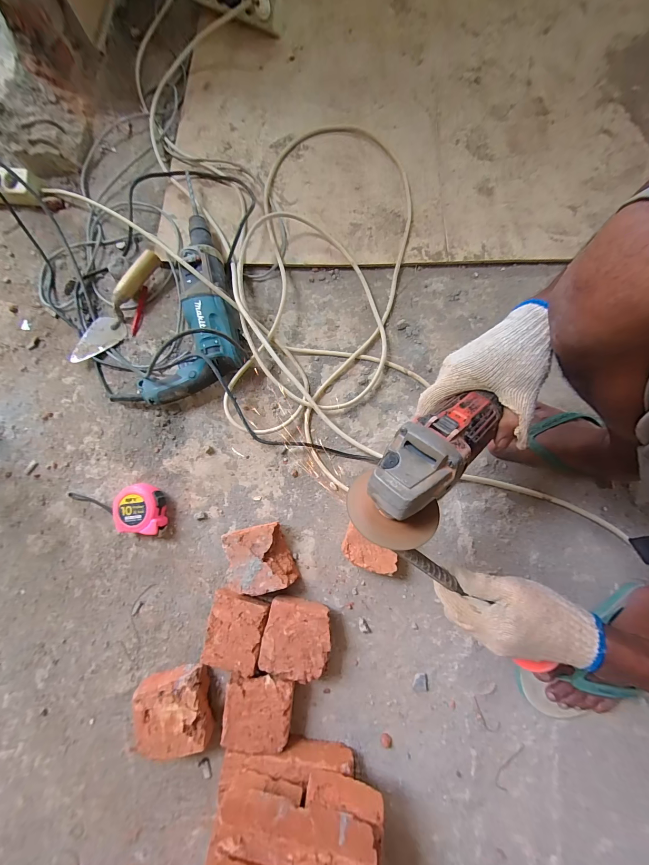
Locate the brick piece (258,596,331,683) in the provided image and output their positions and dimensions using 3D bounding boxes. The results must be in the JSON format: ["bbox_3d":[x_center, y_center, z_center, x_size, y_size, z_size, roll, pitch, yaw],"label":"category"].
[{"bbox_3d":[-0.044,0.340,0.509,0.107,0.055,0.111,-1,79,3],"label":"brick piece"}]

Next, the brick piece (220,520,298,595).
[{"bbox_3d":[-0.113,0.220,0.536,0.109,0.052,0.109,-14,79,2],"label":"brick piece"}]

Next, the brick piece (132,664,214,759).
[{"bbox_3d":[-0.242,0.454,0.496,0.104,0.064,0.107,-1,79,3],"label":"brick piece"}]

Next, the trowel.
[{"bbox_3d":[-0.441,-0.263,0.643,0.071,0.059,0.279,41,98,11],"label":"trowel"}]

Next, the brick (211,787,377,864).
[{"bbox_3d":[-0.041,0.528,0.366,0.198,0.052,0.099,13,80,6],"label":"brick"}]

